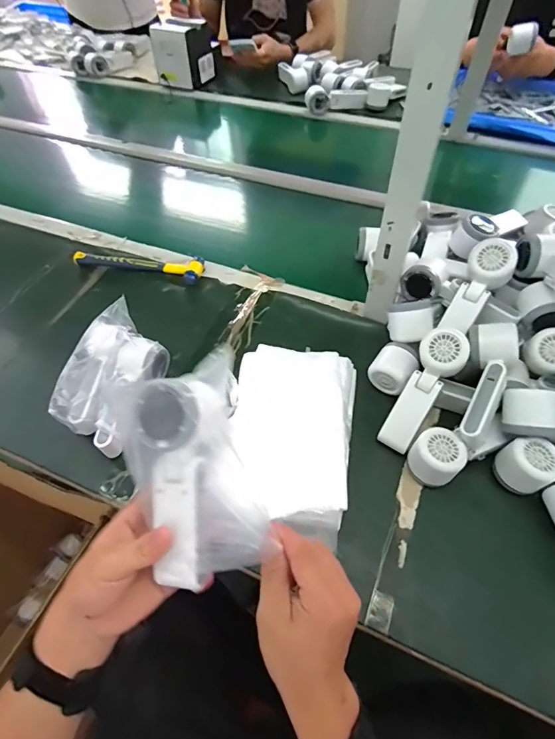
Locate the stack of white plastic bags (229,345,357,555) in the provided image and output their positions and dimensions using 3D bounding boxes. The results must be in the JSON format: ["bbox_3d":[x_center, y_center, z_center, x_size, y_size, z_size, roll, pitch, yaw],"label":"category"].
[{"bbox_3d":[0.011,0.080,0.523,0.167,0.055,0.240,7,57,8],"label":"stack of white plastic bags"}]

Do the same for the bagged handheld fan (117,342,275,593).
[{"bbox_3d":[-0.068,0.079,0.328,0.096,0.034,0.171,-14,87,-4],"label":"bagged handheld fan"}]

